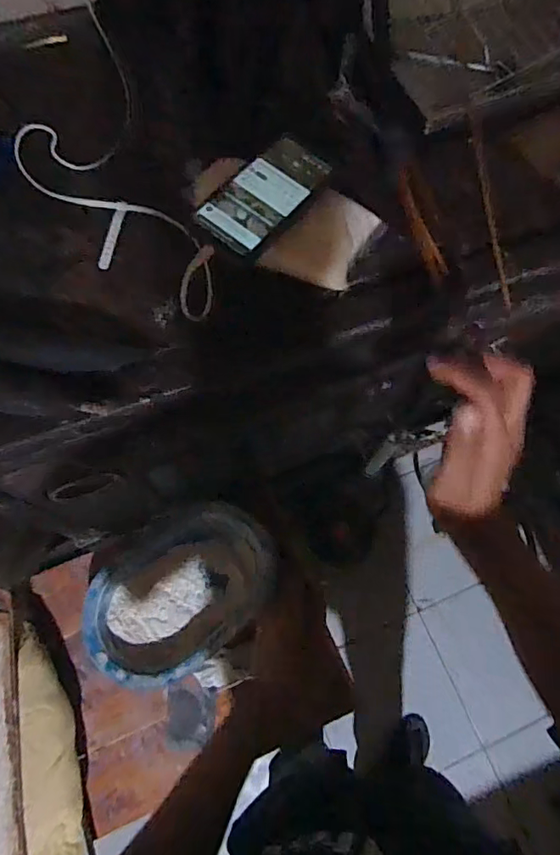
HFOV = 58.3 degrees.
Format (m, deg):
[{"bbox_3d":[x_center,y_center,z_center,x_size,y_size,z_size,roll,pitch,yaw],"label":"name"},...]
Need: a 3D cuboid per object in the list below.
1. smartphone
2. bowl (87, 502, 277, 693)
[{"bbox_3d":[-0.015,-0.232,0.498,0.070,0.006,0.138,36,73,7],"label":"smartphone"},{"bbox_3d":[-0.172,0.287,0.897,0.322,0.097,0.240,-26,74,-10],"label":"bowl"}]

